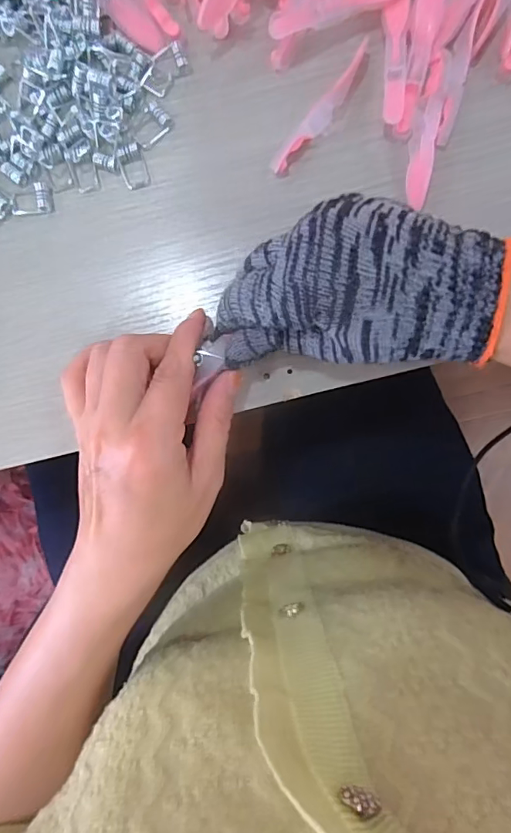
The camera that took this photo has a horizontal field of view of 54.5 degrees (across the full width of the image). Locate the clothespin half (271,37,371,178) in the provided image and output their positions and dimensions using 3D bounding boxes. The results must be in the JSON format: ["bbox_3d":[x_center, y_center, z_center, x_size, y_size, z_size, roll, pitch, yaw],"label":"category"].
[{"bbox_3d":[0.037,-0.162,0.263,0.012,0.008,0.076,39,93,1],"label":"clothespin half"}]

